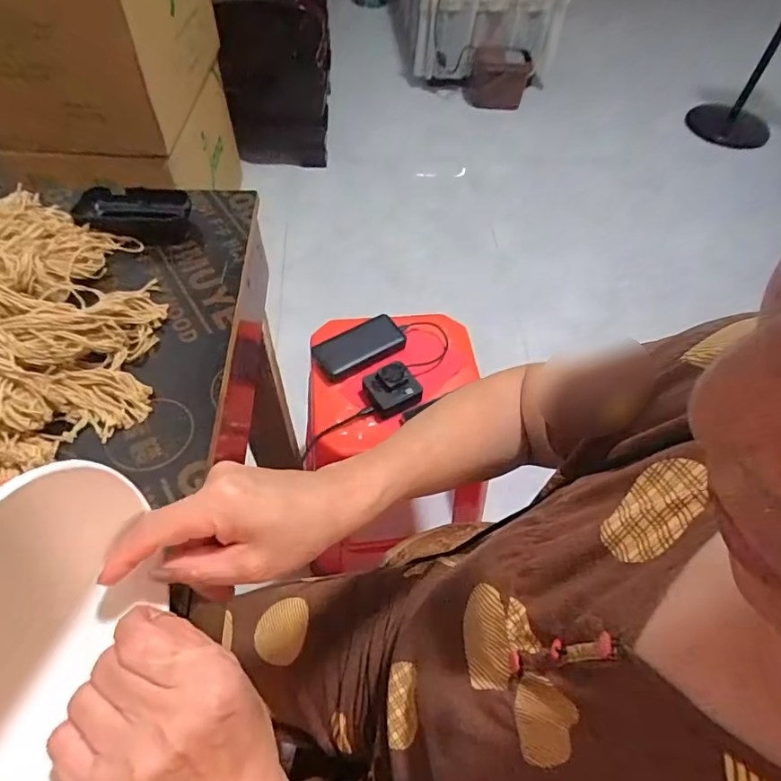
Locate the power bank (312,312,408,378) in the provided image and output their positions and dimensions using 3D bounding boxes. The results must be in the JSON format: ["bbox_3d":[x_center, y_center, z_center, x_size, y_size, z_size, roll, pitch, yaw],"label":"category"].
[{"bbox_3d":[-0.052,-0.078,0.869,0.152,0.029,0.070,-27,60,-21],"label":"power bank"}]

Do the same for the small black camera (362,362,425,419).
[{"bbox_3d":[0.002,0.000,0.803,0.082,0.042,0.073,-24,59,-19],"label":"small black camera"}]

